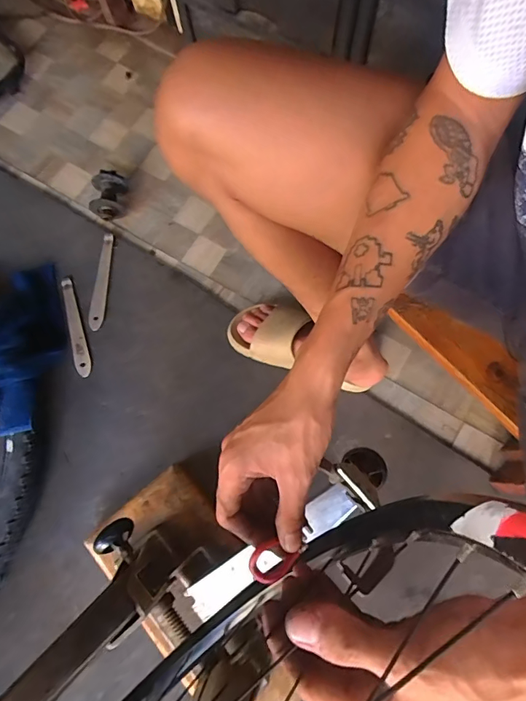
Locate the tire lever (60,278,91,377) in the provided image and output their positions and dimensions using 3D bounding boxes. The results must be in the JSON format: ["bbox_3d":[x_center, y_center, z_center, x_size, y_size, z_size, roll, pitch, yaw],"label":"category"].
[{"bbox_3d":[-0.353,-0.046,0.772,0.026,0.004,0.198,-18,76,-4],"label":"tire lever"}]

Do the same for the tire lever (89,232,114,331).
[{"bbox_3d":[-0.309,-0.136,0.791,0.026,0.009,0.197,4,76,2],"label":"tire lever"}]

